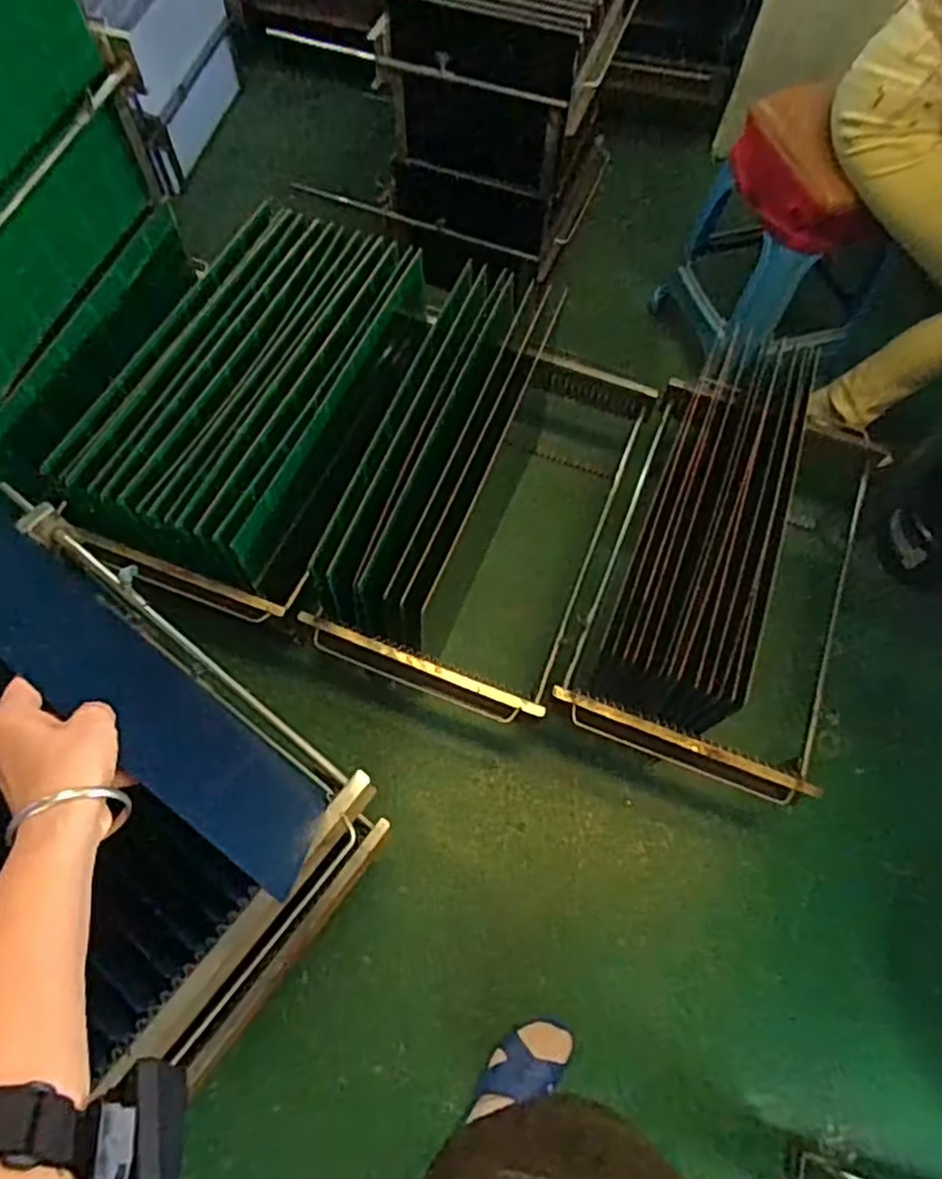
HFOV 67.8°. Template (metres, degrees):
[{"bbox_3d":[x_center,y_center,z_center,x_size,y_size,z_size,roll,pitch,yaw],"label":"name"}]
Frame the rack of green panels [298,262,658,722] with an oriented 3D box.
[{"bbox_3d":[0.047,-0.183,1.171,0.390,0.262,0.705,20,66,8],"label":"rack of green panels"}]

